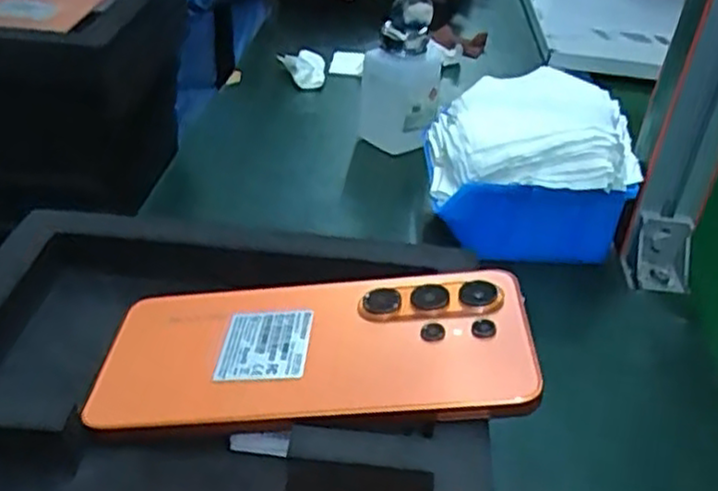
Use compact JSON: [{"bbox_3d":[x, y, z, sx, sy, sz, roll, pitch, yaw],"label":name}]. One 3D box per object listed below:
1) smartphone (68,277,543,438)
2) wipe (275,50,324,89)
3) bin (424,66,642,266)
[{"bbox_3d":[-0.019,0.041,0.291,0.167,0.009,0.076,-4,34,7],"label":"smartphone"},{"bbox_3d":[-0.061,-0.184,0.771,0.048,0.029,0.039,2,35,-8],"label":"wipe"},{"bbox_3d":[0.117,-0.054,0.512,0.134,0.103,0.100,10,34,4],"label":"bin"}]

